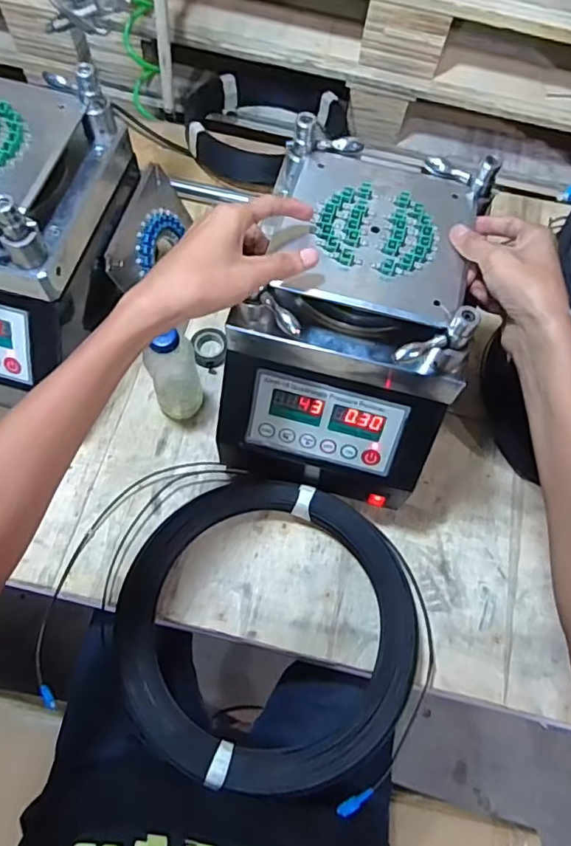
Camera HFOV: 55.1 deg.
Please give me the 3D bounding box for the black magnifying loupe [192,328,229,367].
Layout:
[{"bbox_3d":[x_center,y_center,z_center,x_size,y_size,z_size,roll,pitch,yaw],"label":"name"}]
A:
[{"bbox_3d":[-0.101,-0.101,0.737,0.045,0.022,0.047,1,68,-2],"label":"black magnifying loupe"}]

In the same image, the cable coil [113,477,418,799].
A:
[{"bbox_3d":[-0.021,0.215,0.590,0.304,0.060,0.298,1,68,-2],"label":"cable coil"}]

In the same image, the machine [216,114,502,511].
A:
[{"bbox_3d":[0.067,-0.095,0.578,0.209,0.242,0.268,16,68,4],"label":"machine"}]

